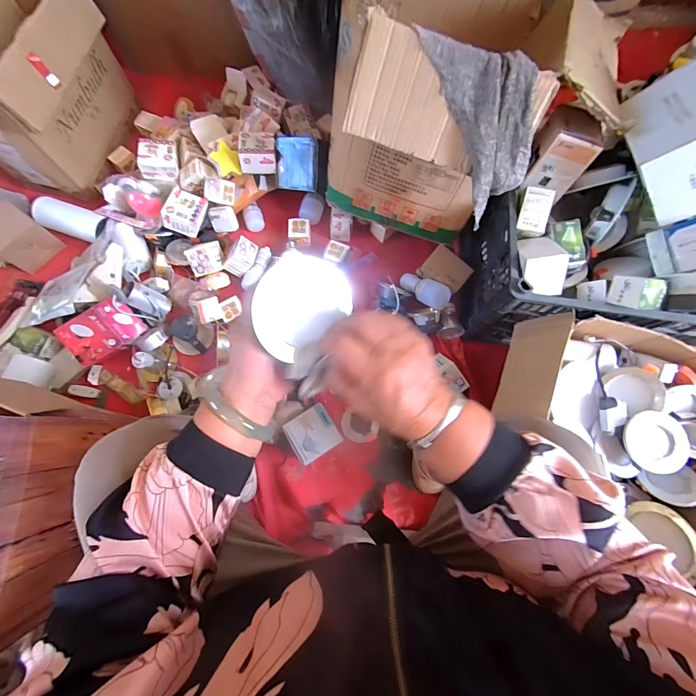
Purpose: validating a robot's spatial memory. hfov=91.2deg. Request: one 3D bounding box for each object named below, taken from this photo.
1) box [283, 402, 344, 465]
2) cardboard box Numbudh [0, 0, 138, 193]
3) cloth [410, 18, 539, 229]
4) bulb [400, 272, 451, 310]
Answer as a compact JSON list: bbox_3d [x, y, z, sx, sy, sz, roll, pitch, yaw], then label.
[{"bbox_3d":[-0.075,0.182,0.726,0.099,0.019,0.096,-32,79,-9],"label":"box"},{"bbox_3d":[-0.719,-0.641,0.808,0.230,0.276,0.446,12,76,2],"label":"cardboard box Numbudh"},{"bbox_3d":[0.217,-0.352,0.512,0.125,0.034,0.265,-19,115,20],"label":"cloth"},{"bbox_3d":[0.180,-0.143,0.829,0.053,0.051,0.138,-42,50,-11],"label":"bulb"}]

